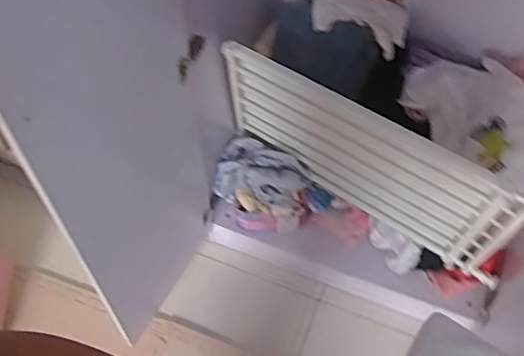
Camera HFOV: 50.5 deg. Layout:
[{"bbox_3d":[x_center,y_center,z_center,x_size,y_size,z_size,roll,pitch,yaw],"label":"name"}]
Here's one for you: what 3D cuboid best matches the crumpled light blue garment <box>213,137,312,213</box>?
[{"bbox_3d":[0.000,0.001,1.525,0.218,0.142,0.159,26,58,17],"label":"crumpled light blue garment"}]

